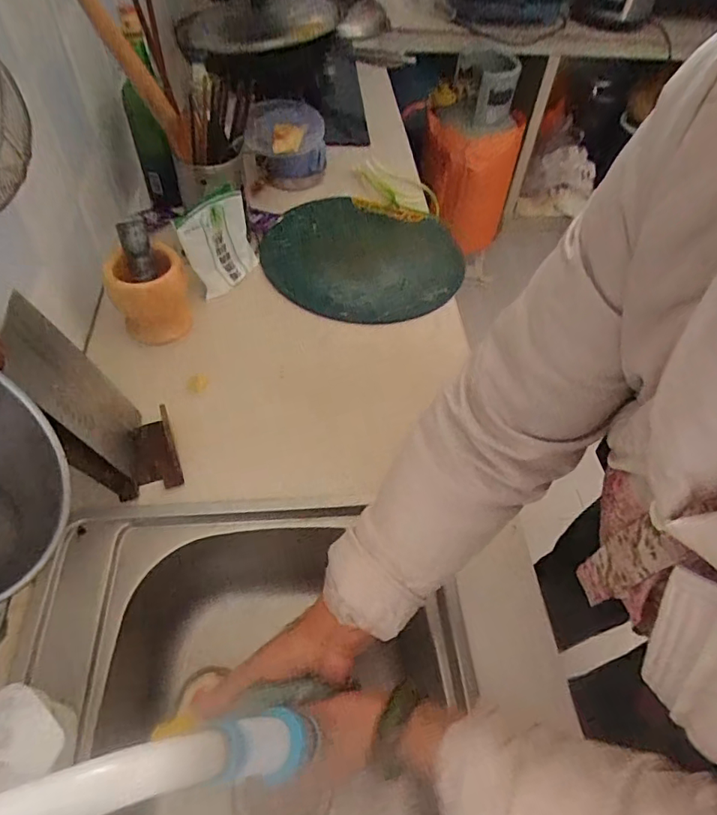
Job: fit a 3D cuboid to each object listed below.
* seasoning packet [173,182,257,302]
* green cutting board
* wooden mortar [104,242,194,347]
[{"bbox_3d":[-0.204,-0.246,0.781,0.022,0.134,0.115,24,50,33],"label":"seasoning packet"},{"bbox_3d":[0.004,-0.250,0.875,0.322,0.025,0.285,13,53,6],"label":"green cutting board"},{"bbox_3d":[-0.277,-0.156,0.702,0.101,0.101,0.094,2,52,-2],"label":"wooden mortar"}]

